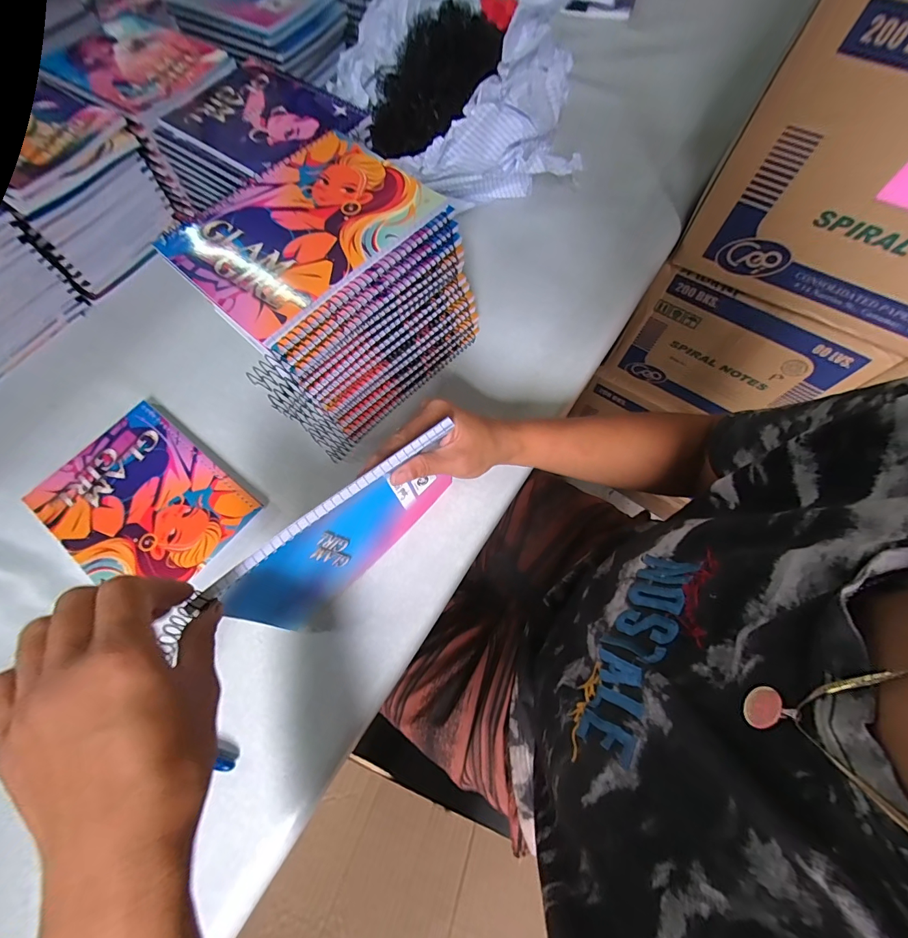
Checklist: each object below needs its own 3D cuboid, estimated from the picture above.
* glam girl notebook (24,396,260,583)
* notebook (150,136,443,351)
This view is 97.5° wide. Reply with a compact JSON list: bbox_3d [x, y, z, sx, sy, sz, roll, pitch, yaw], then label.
[{"bbox_3d":[-0.307,0.033,0.398,0.194,0.013,0.146,36,74,12],"label":"glam girl notebook"},{"bbox_3d":[-0.124,-0.202,0.329,0.143,0.008,0.194,41,75,15],"label":"notebook"}]

